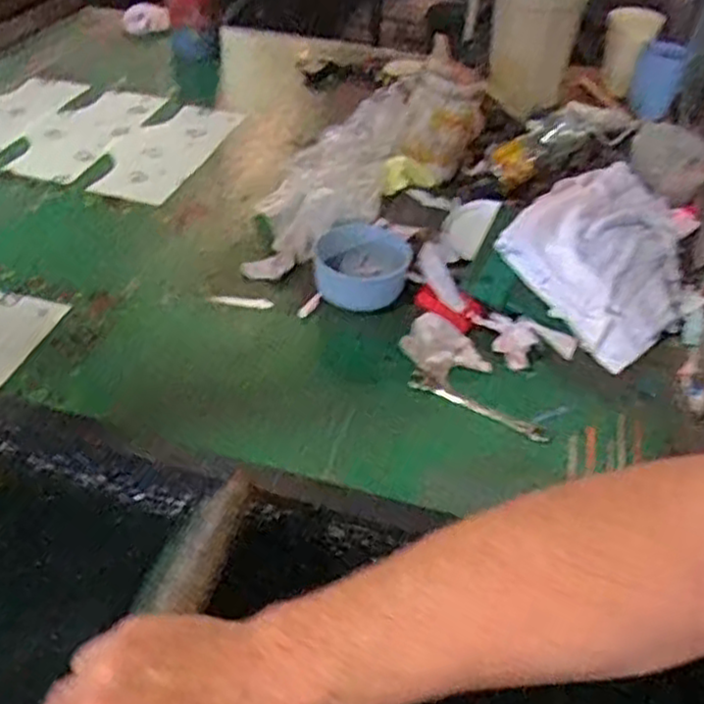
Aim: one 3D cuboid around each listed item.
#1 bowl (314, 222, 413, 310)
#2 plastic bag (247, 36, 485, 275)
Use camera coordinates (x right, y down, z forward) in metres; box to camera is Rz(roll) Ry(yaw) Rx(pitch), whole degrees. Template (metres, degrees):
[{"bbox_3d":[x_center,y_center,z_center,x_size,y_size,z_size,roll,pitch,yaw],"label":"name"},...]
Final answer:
[{"bbox_3d":[0.009,-0.099,0.841,0.114,0.055,0.094,7,41,1],"label":"bowl"},{"bbox_3d":[0.008,-0.271,0.952,0.409,0.187,0.147,-31,53,-34],"label":"plastic bag"}]

